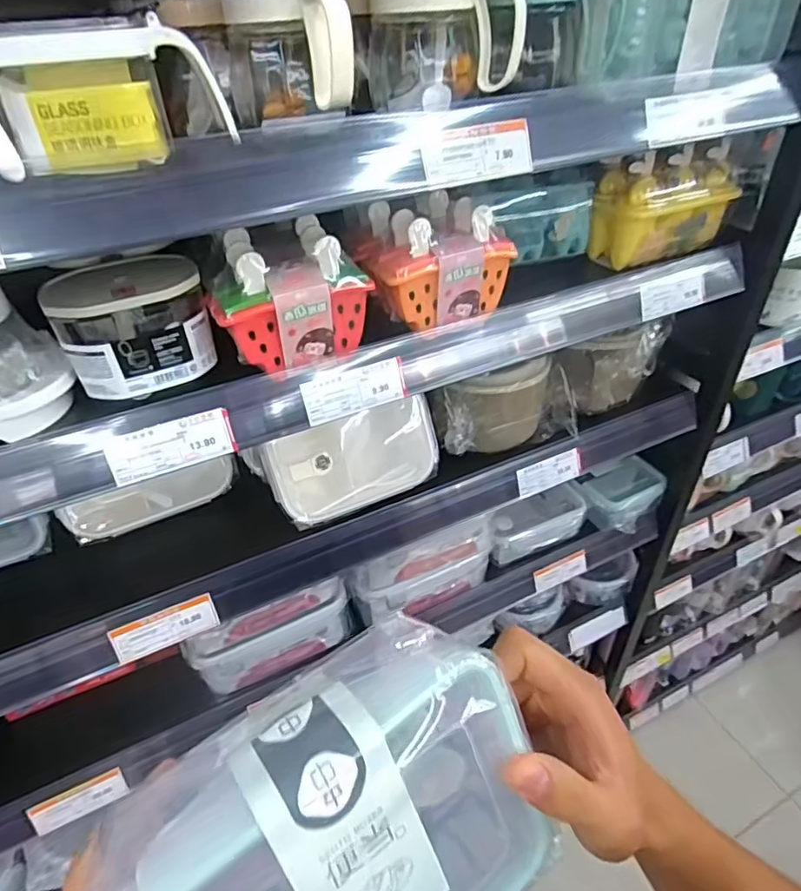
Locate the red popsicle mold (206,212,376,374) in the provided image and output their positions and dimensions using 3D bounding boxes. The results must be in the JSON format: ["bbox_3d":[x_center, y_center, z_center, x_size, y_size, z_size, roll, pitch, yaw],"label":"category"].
[{"bbox_3d":[-0.096,-0.133,0.491,0.122,0.095,0.095,-12,39,-11],"label":"red popsicle mold"}]

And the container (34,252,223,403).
[{"bbox_3d":[-0.216,-0.098,0.465,0.112,0.084,0.073,-18,41,-18],"label":"container"}]

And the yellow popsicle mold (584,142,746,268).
[{"bbox_3d":[0.300,-0.277,0.641,0.146,0.114,0.078,-21,42,-21],"label":"yellow popsicle mold"}]

